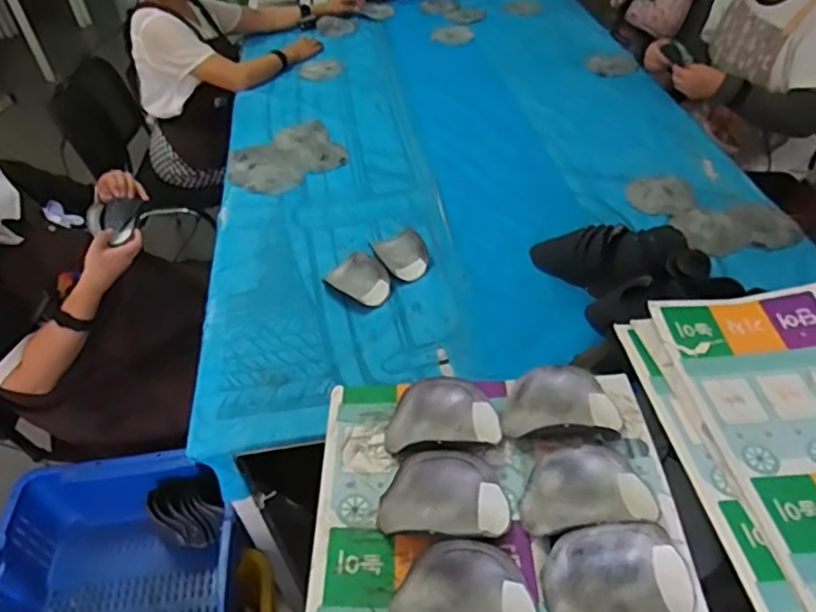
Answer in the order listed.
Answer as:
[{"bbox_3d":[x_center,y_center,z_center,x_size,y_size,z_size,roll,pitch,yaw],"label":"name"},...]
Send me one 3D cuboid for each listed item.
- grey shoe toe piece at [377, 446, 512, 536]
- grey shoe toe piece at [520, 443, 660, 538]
[{"bbox_3d":[0.041,0.208,0.690,0.139,0.030,0.092,5,45,10],"label":"grey shoe toe piece"},{"bbox_3d":[0.190,0.199,0.675,0.136,0.028,0.091,-9,44,-4],"label":"grey shoe toe piece"}]

